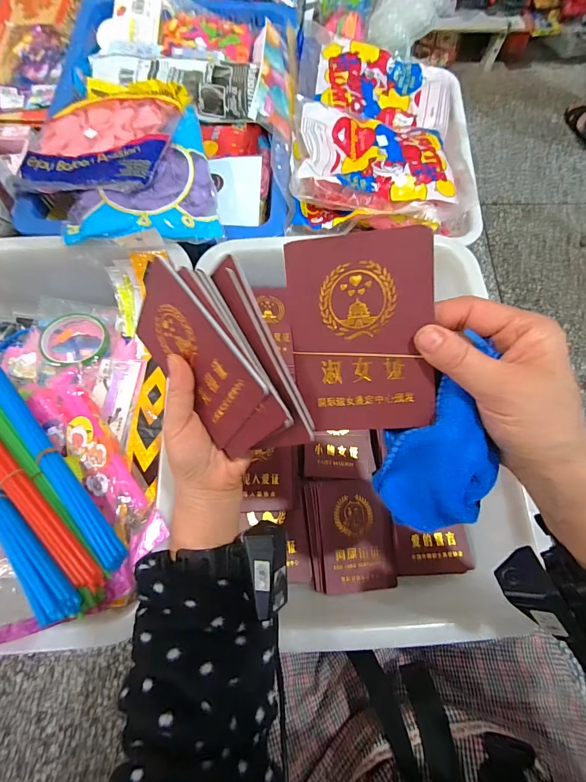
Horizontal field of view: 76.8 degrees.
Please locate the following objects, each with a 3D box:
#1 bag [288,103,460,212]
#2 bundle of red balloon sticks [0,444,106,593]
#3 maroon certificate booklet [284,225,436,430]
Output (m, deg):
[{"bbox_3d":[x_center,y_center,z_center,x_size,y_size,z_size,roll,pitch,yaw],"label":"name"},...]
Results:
[{"bbox_3d":[0.112,-0.326,0.511,0.221,0.037,0.180,1,72,-1],"label":"bag"},{"bbox_3d":[-0.305,0.096,0.404,0.320,0.015,0.023,35,75,22],"label":"bundle of red balloon sticks"},{"bbox_3d":[0.042,-0.035,0.229,0.085,0.006,0.118,-2,99,13],"label":"maroon certificate booklet"}]

